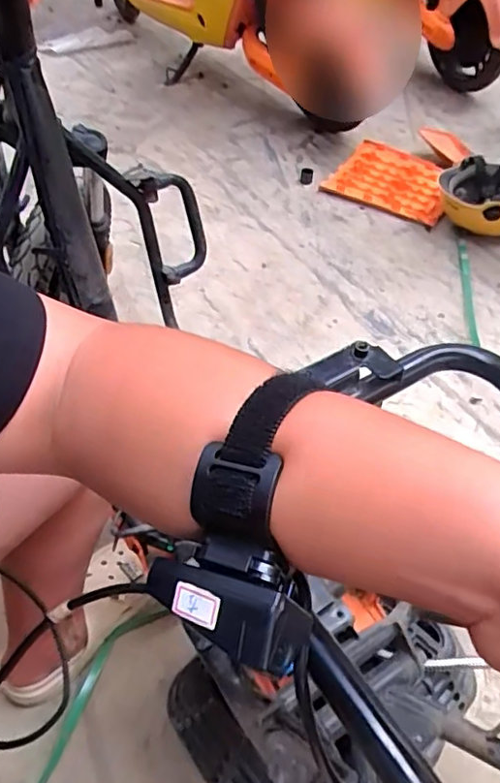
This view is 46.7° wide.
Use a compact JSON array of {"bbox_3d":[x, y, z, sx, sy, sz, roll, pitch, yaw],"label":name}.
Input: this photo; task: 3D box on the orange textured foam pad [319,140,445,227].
[{"bbox_3d":[0.392,-0.585,1.589,0.311,0.034,0.282,22,54,15],"label":"orange textured foam pad"}]

